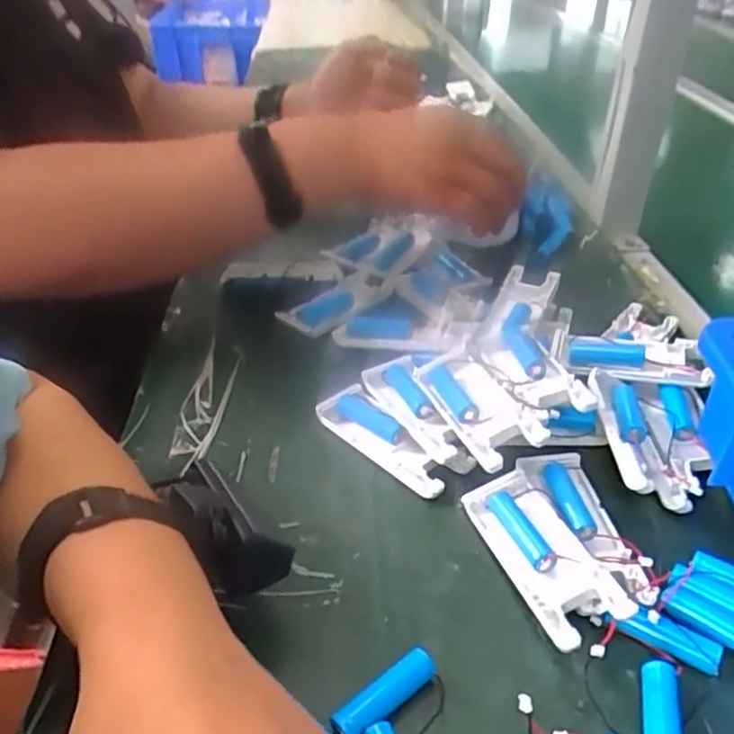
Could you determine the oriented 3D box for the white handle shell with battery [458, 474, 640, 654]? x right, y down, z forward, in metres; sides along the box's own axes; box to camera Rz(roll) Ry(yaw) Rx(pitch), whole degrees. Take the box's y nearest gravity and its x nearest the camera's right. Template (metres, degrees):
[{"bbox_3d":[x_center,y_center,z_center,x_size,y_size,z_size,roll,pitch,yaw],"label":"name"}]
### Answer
[{"bbox_3d":[0.089,0.096,0.346,0.037,0.026,0.100,-11,37,-15],"label":"white handle shell with battery"}]

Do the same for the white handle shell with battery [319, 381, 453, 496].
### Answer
[{"bbox_3d":[0.013,0.043,0.430,0.033,0.019,0.104,-30,45,-34],"label":"white handle shell with battery"}]

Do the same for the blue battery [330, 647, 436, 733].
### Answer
[{"bbox_3d":[0.008,0.141,0.291,0.050,0.015,0.013,-27,43,-32],"label":"blue battery"}]

